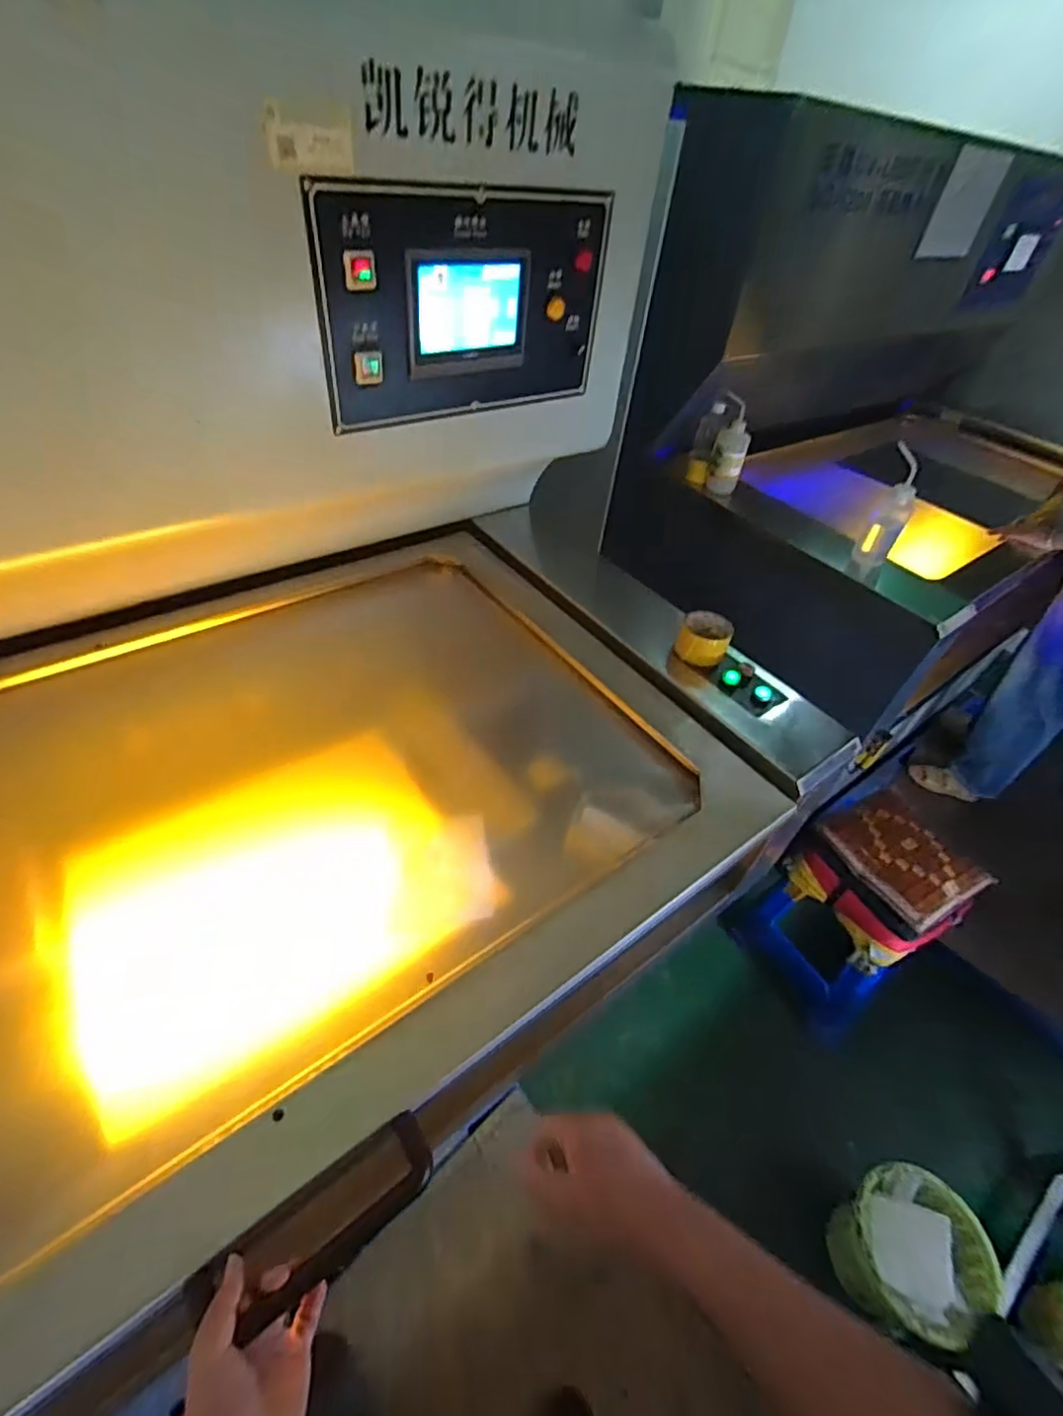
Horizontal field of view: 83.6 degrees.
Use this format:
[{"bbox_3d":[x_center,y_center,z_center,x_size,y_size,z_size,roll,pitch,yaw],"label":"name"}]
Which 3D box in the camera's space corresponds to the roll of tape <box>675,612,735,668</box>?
[{"bbox_3d":[0.298,-0.124,1.019,0.085,0.056,0.101,19,46,11],"label":"roll of tape"}]

